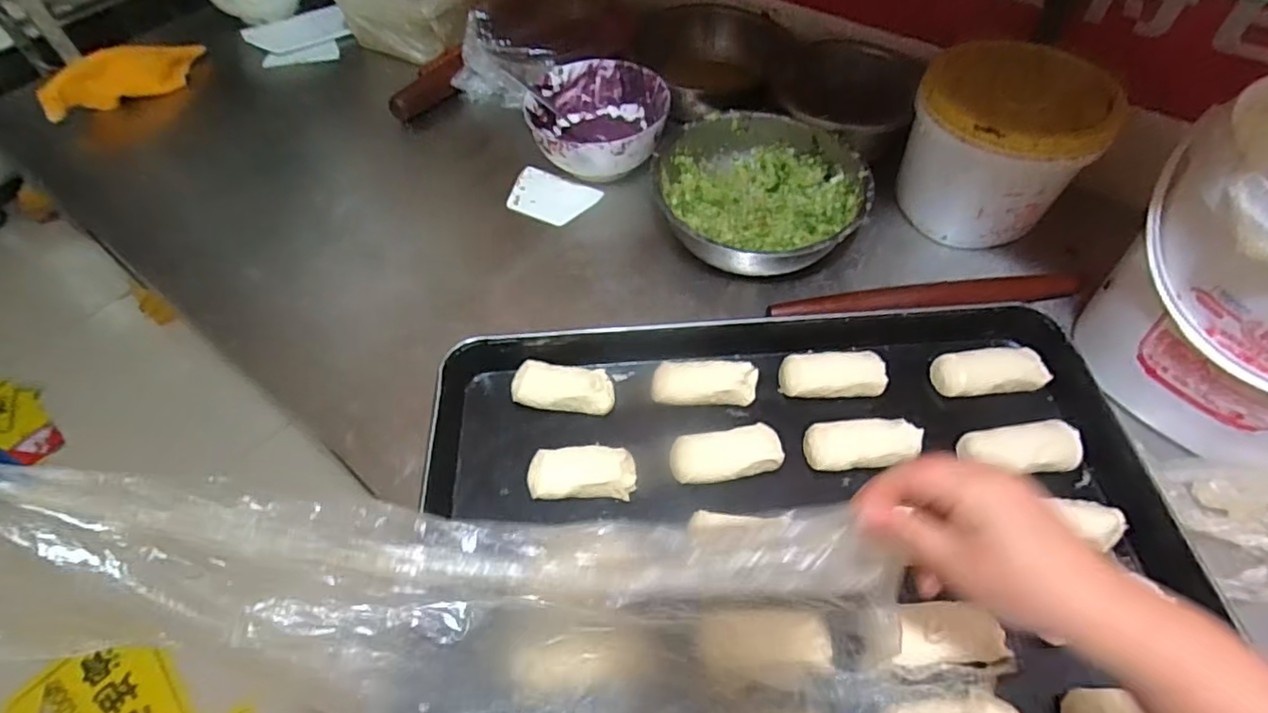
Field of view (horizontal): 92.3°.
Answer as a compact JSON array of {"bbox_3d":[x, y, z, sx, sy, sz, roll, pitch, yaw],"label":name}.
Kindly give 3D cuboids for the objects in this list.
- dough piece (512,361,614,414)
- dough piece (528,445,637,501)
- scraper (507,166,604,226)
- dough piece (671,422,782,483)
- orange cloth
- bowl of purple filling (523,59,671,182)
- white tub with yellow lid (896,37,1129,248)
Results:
[{"bbox_3d":[-0.069,0.028,0.587,0.098,0.031,0.043,7,55,8],"label":"dough piece"},{"bbox_3d":[-0.046,0.104,0.537,0.092,0.024,0.043,-3,54,1],"label":"dough piece"},{"bbox_3d":[-0.110,-0.206,0.777,0.120,0.004,0.079,25,59,19],"label":"scraper"},{"bbox_3d":[0.082,0.087,0.540,0.096,0.024,0.040,-9,54,-3],"label":"dough piece"},{"bbox_3d":[-0.778,-0.429,0.935,0.045,0.064,0.237,35,63,25],"label":"orange cloth"},{"bbox_3d":[-0.046,-0.294,0.788,0.169,0.083,0.177,-1,54,2],"label":"bowl of purple filling"},{"bbox_3d":[0.393,-0.222,0.671,0.182,0.152,0.153,18,57,15],"label":"white tub with yellow lid"}]

